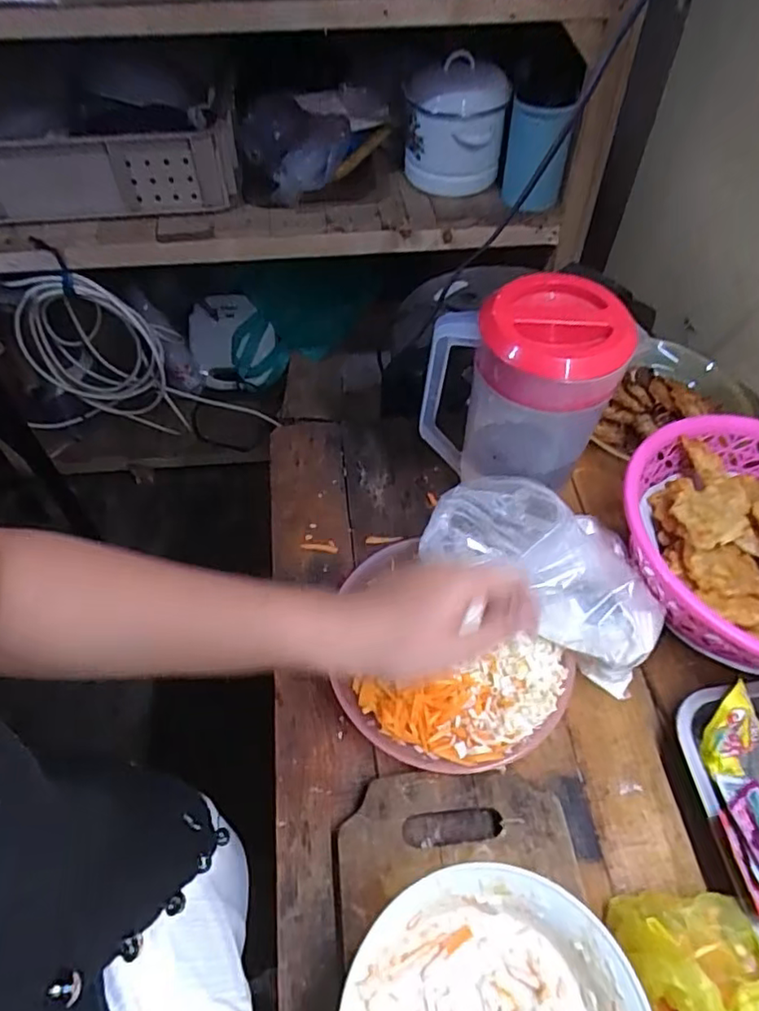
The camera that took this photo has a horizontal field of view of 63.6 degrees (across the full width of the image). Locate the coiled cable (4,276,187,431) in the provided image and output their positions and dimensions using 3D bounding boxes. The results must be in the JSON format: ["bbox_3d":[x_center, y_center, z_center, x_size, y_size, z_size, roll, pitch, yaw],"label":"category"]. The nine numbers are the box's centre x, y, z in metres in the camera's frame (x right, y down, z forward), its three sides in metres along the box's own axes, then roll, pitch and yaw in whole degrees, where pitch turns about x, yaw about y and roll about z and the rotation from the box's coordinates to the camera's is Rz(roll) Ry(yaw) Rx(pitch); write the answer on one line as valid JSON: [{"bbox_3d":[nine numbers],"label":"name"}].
[{"bbox_3d":[-0.569,-0.287,1.200,0.289,0.382,0.042,-2,56,-2],"label":"coiled cable"}]

